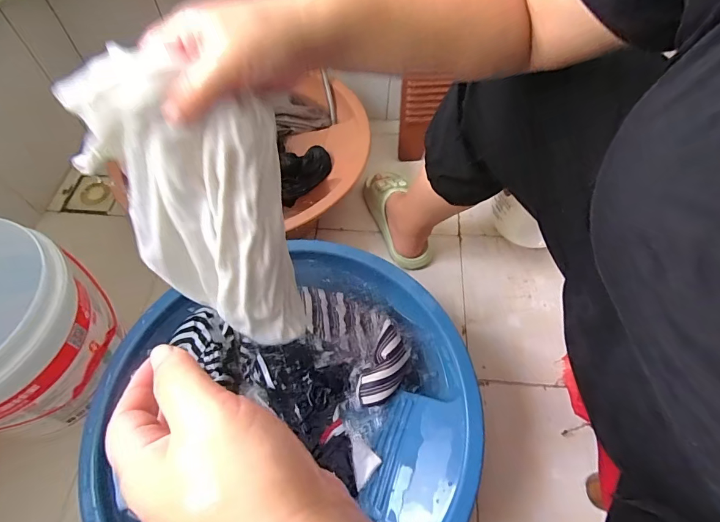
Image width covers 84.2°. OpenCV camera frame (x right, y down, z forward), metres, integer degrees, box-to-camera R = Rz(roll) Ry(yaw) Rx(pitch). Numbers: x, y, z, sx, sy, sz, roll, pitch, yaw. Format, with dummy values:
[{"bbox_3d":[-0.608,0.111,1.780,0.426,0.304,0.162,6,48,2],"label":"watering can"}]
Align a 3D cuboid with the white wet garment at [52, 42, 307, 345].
[{"bbox_3d":[-0.152,-0.031,0.376,0.171,0.315,0.061,7,51,6],"label":"white wet garment"}]

